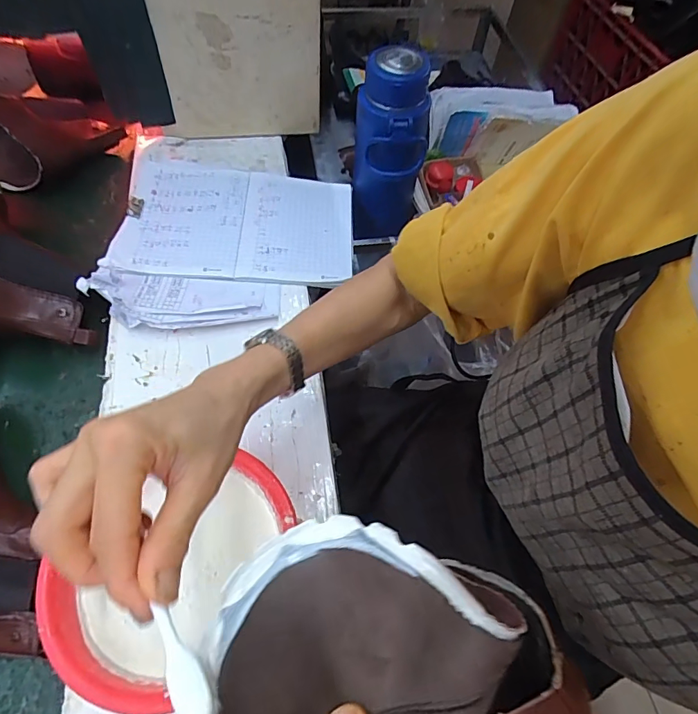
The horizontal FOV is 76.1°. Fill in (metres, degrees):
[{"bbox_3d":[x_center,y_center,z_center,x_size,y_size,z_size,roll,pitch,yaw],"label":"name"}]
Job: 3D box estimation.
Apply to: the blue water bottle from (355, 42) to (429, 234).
[{"bbox_3d":[0.057,-0.284,0.647,0.102,0.258,0.087,9,60,0],"label":"blue water bottle"}]

